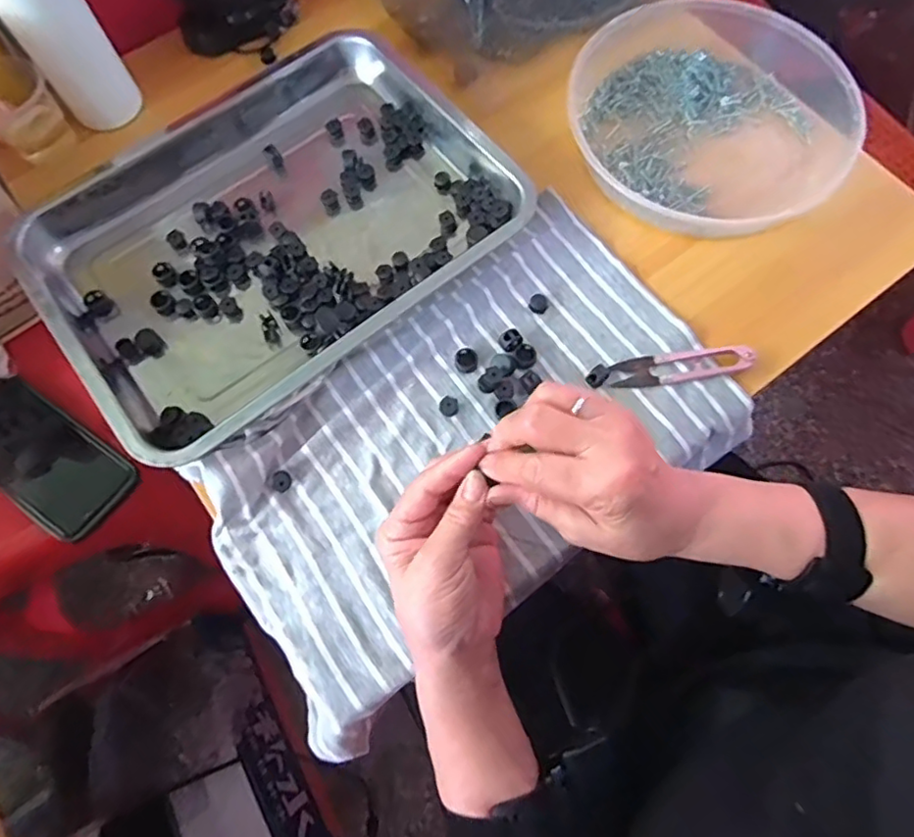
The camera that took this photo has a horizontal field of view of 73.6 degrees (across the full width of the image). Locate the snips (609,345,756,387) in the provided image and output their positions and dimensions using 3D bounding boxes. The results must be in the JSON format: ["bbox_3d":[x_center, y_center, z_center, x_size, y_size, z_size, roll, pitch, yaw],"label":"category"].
[{"bbox_3d":[0.165,-0.039,0.447,0.099,0.013,0.022,-7,71,-1],"label":"snips"}]

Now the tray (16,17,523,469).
[{"bbox_3d":[-0.160,-0.166,0.484,0.344,0.038,0.306,-38,75,-10],"label":"tray"}]

